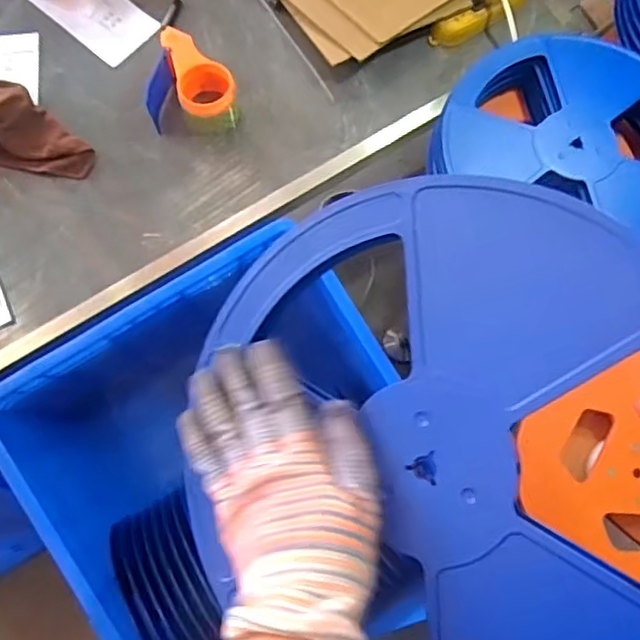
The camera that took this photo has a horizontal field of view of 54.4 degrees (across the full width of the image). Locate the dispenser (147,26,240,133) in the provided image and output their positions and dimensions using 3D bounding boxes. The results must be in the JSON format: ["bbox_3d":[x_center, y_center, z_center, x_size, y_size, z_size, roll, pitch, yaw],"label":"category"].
[{"bbox_3d":[-0.179,-0.341,0.905,0.121,0.066,0.141,10,74,2],"label":"dispenser"}]

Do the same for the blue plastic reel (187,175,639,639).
[{"bbox_3d":[0.064,0.075,0.346,0.313,0.013,0.297,-1,89,26],"label":"blue plastic reel"}]

